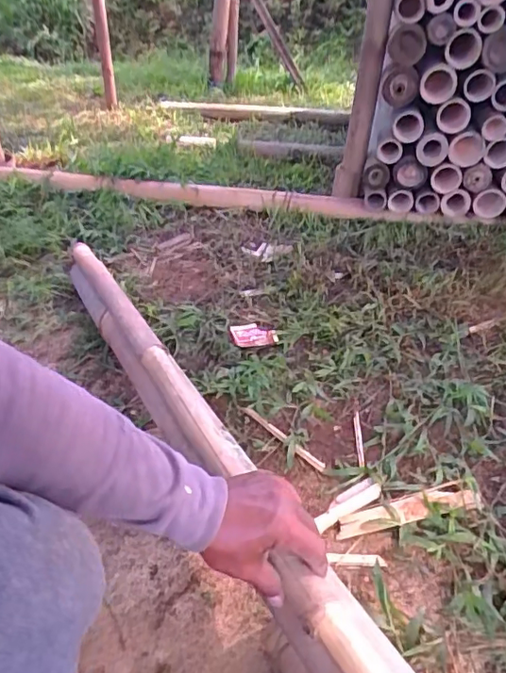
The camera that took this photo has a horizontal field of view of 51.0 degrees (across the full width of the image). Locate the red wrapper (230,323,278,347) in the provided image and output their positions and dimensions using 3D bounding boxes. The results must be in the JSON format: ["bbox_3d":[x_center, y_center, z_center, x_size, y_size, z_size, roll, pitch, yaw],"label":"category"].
[{"bbox_3d":[0.000,-0.004,1.053,0.082,0.007,0.078,-10,37,-13],"label":"red wrapper"}]

